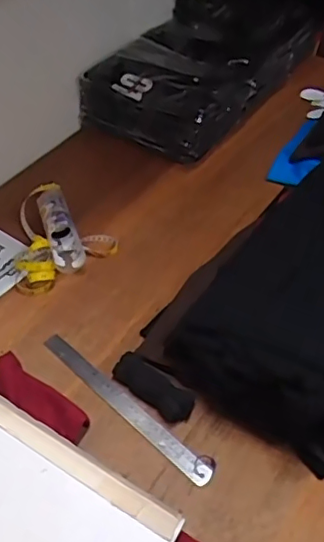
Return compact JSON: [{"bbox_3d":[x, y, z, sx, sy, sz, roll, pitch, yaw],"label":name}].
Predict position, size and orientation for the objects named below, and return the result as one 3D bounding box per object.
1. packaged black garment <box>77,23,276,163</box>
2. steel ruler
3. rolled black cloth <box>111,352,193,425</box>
[{"bbox_3d":[0.039,-0.408,1.294,0.308,0.142,0.337,27,50,20],"label":"packaged black garment"},{"bbox_3d":[-0.058,0.192,0.823,0.321,0.008,0.033,35,53,26],"label":"steel ruler"},{"bbox_3d":[-0.011,0.165,0.827,0.127,0.036,0.049,33,52,24],"label":"rolled black cloth"}]

